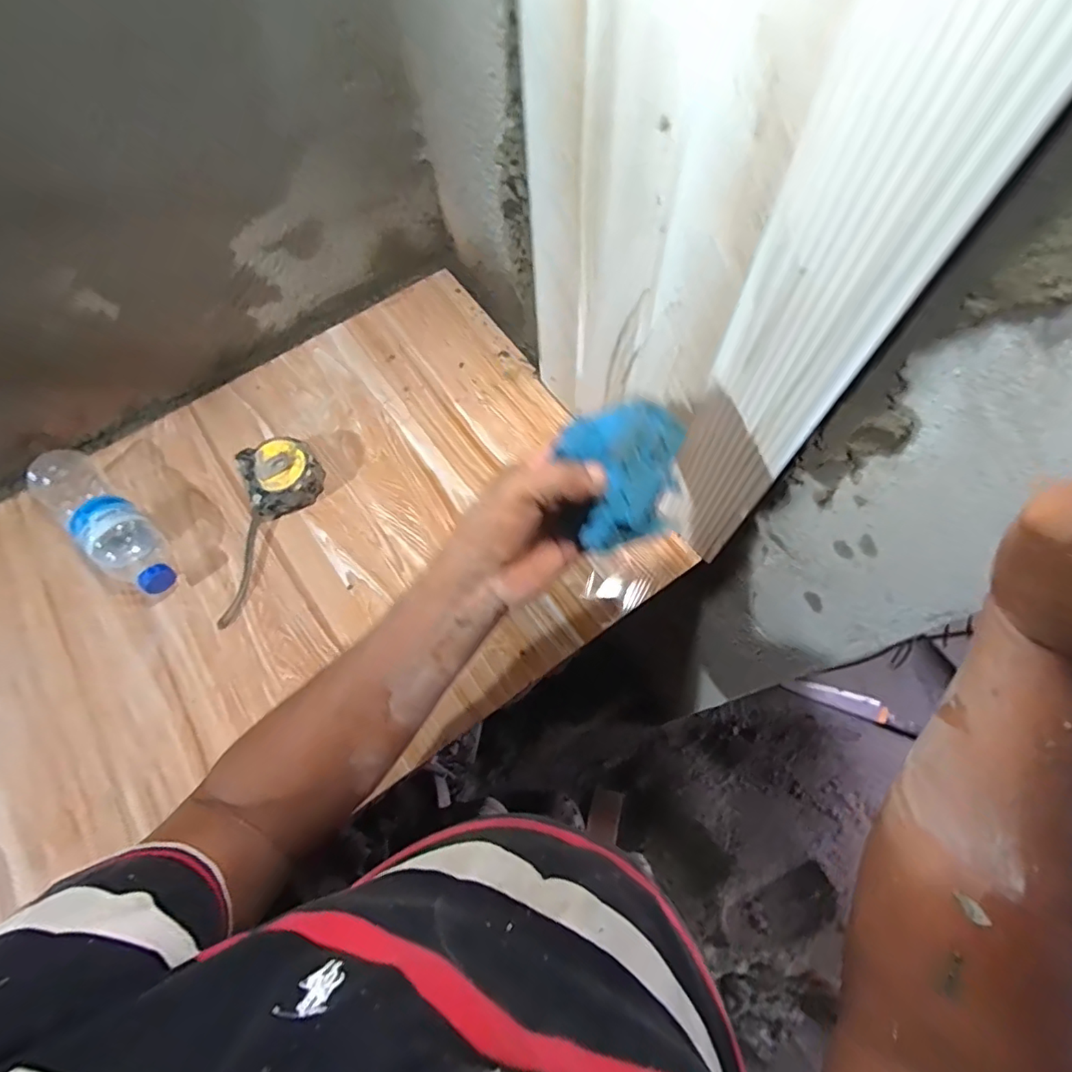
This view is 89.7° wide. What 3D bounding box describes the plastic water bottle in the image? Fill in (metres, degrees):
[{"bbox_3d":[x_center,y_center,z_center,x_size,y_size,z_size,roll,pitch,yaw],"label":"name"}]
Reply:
[{"bbox_3d":[-0.469,-0.011,0.589,0.215,0.067,0.063,37,74,16],"label":"plastic water bottle"}]

